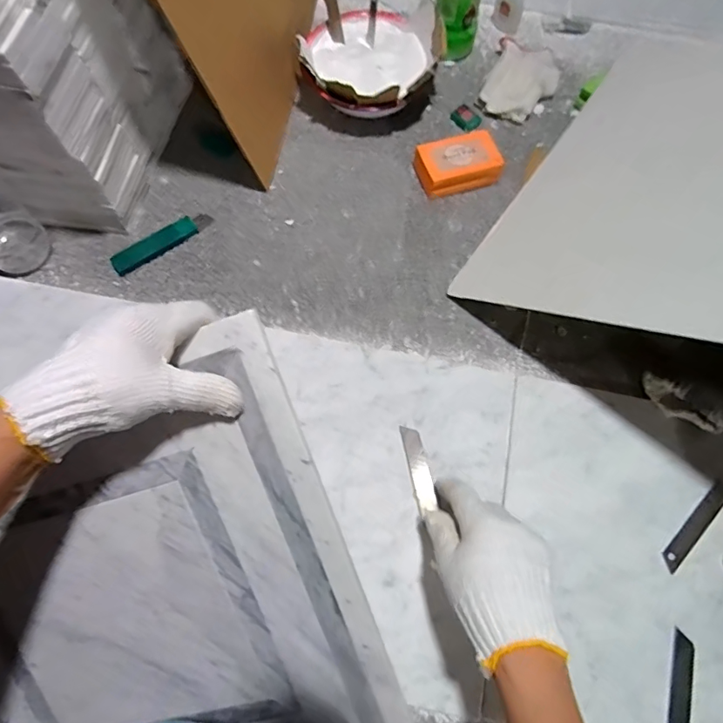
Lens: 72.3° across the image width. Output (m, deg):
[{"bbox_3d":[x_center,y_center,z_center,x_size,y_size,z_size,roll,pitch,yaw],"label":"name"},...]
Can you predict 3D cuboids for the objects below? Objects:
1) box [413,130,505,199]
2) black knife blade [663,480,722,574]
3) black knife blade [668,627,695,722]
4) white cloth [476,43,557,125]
[{"bbox_3d":[0.114,-0.236,0.595,0.099,0.033,0.061,-17,68,-8],"label":"box"},{"bbox_3d":[0.308,0.150,0.455,0.098,0.004,0.019,-43,87,-17],"label":"black knife blade"},{"bbox_3d":[0.261,0.277,0.405,0.019,0.005,0.099,18,73,-3],"label":"black knife blade"},{"bbox_3d":[0.211,-0.366,0.652,0.082,0.022,0.117,23,68,9],"label":"white cloth"}]

